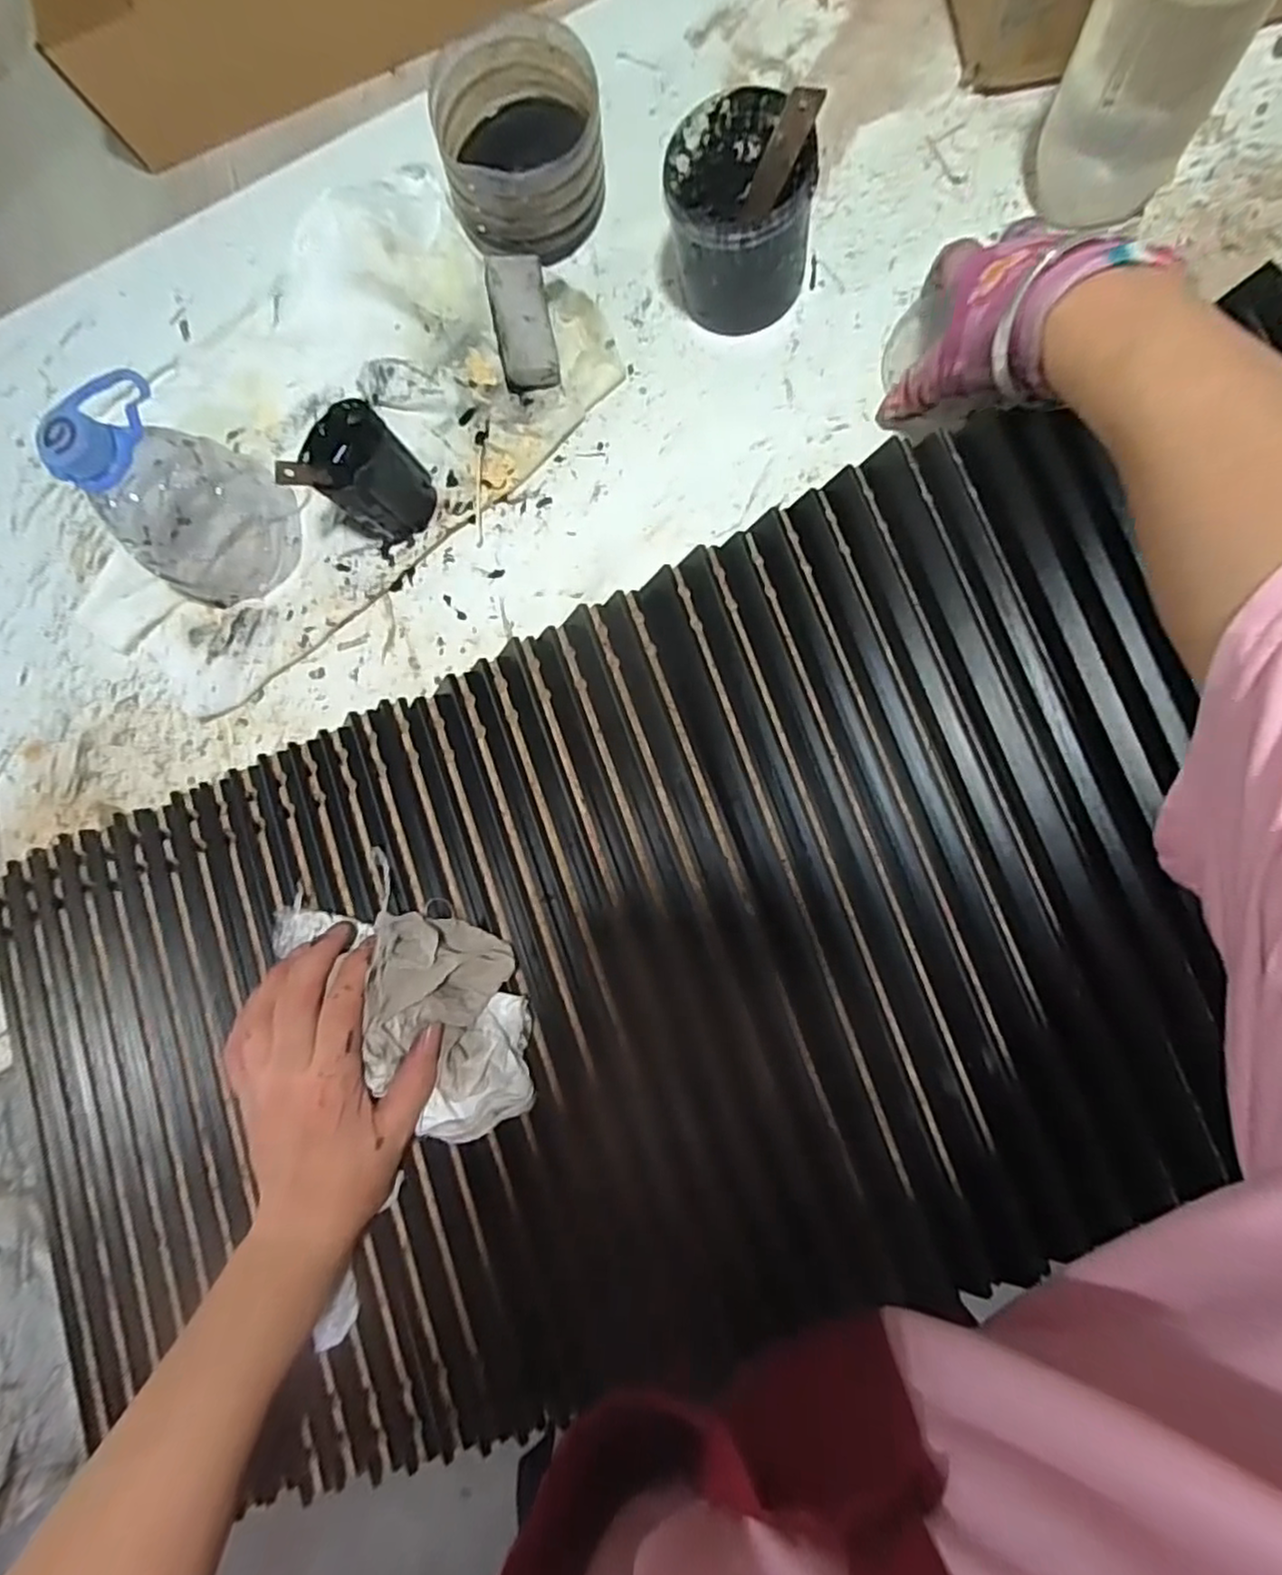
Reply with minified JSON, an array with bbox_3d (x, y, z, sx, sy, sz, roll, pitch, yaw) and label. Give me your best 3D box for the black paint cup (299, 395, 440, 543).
[{"bbox_3d":[-0.168,-0.195,0.407,0.054,0.067,0.057,-1,85,10],"label":"black paint cup"}]

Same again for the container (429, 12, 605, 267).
[{"bbox_3d":[-0.073,-0.404,0.414,0.100,0.069,0.113,-13,83,9],"label":"container"}]

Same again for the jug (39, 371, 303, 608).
[{"bbox_3d":[-0.286,-0.174,0.398,0.088,0.125,0.097,31,91,11],"label":"jug"}]

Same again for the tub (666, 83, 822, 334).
[{"bbox_3d":[0.058,-0.328,0.384,0.073,0.077,0.081,-1,85,10],"label":"tub"}]

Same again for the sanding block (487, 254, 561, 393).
[{"bbox_3d":[-0.073,-0.290,0.407,0.033,0.021,0.075,-9,97,9],"label":"sanding block"}]

